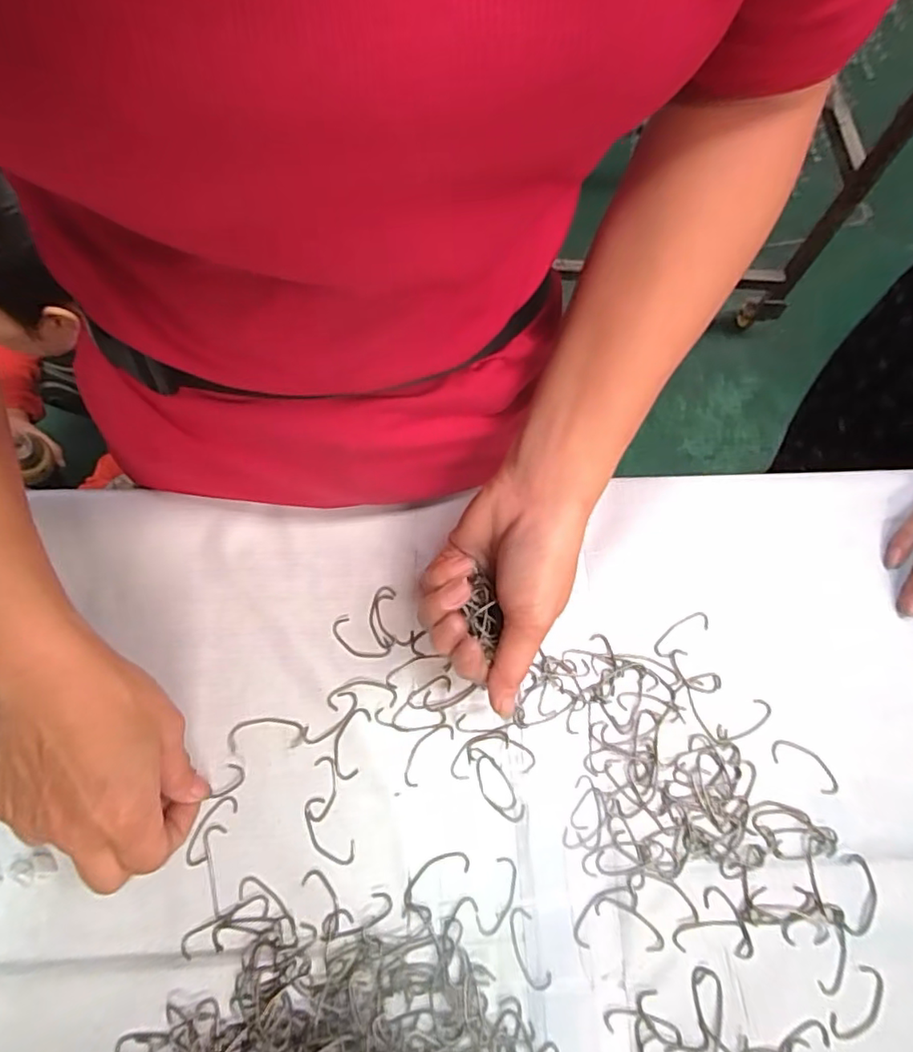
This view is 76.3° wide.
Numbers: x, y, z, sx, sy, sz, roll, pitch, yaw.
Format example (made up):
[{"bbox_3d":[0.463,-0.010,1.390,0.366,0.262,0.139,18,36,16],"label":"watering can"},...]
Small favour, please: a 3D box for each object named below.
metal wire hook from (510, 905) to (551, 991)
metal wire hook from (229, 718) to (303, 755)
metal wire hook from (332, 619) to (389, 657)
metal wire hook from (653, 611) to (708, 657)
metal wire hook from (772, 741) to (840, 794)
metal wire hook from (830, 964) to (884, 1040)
[{"bbox_3d":[0.036,0.215,0.294,0.014,0.004,0.037,-17,70,-10],"label":"metal wire hook"},{"bbox_3d":[-0.107,0.116,0.325,0.041,0.004,0.017,-4,69,-5],"label":"metal wire hook"},{"bbox_3d":[-0.058,0.068,0.346,0.037,0.004,0.016,28,70,8],"label":"metal wire hook"},{"bbox_3d":[0.137,0.065,0.356,0.040,0.004,0.014,-29,73,-13],"label":"metal wire hook"},{"bbox_3d":[0.200,0.137,0.333,0.041,0.004,0.017,32,70,9],"label":"metal wire hook"},{"bbox_3d":[0.203,0.242,0.291,0.038,0.004,0.017,-42,76,-17],"label":"metal wire hook"}]

